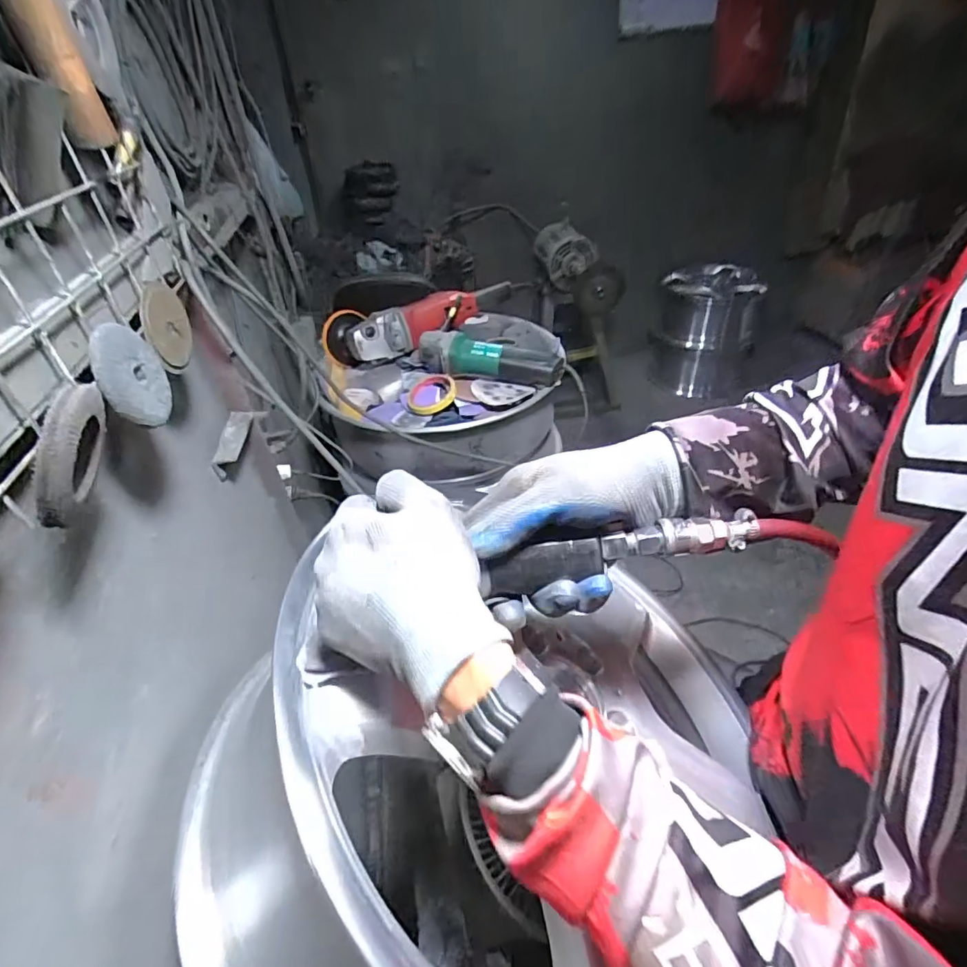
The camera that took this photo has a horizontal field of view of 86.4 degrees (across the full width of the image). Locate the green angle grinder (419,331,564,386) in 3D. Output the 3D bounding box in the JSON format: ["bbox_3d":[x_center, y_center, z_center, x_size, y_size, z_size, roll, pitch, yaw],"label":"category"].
[{"bbox_3d":[0.011,-0.234,0.959,0.267,0.076,0.064,2,40,8],"label":"green angle grinder"}]

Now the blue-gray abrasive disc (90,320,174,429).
[{"bbox_3d":[-0.290,-0.090,0.427,0.007,0.082,0.077,-12,3,5],"label":"blue-gray abrasive disc"}]

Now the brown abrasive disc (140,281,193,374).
[{"bbox_3d":[-0.312,-0.156,0.508,0.011,0.086,0.067,-1,1,6],"label":"brown abrasive disc"}]

